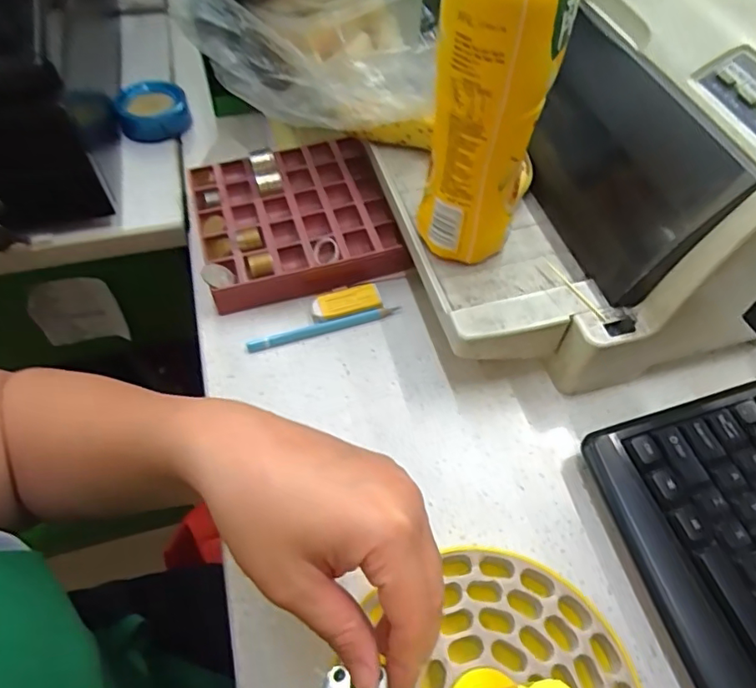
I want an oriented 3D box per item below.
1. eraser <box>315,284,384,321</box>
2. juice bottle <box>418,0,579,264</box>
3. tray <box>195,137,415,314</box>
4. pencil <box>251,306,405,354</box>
[{"bbox_3d":[-0.024,-0.031,0.417,0.051,0.008,0.024,-13,58,-10],"label":"eraser"},{"bbox_3d":[0.059,-0.133,0.302,0.061,0.210,0.051,12,57,6],"label":"juice bottle"},{"bbox_3d":[-0.068,-0.101,0.444,0.149,0.034,0.135,-15,58,-11],"label":"tray"},{"bbox_3d":[-0.039,-0.012,0.403,0.112,0.004,0.010,-14,58,-11],"label":"pencil"}]

